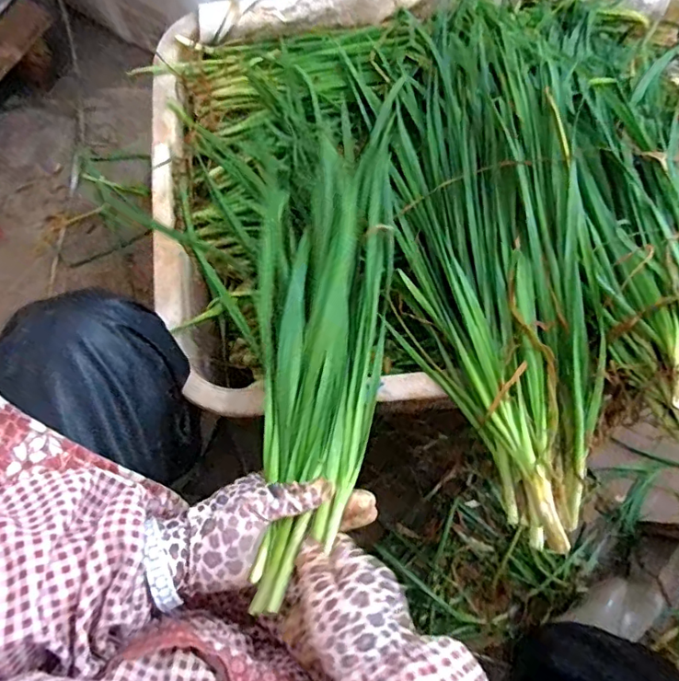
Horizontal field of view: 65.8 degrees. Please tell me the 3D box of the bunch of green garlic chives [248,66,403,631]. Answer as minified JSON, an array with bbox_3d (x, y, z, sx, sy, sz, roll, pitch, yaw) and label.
[{"bbox_3d":[-0.018,-0.025,0.457,0.116,0.056,0.448,6,65,1],"label":"bunch of green garlic chives"}]

